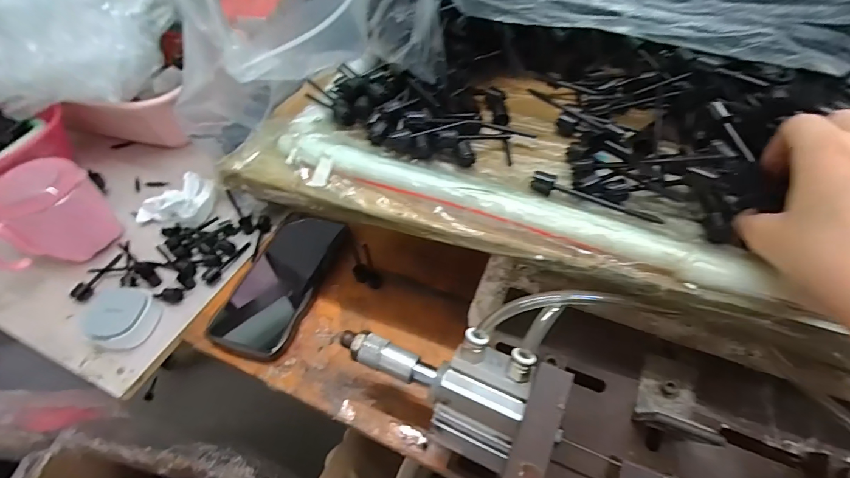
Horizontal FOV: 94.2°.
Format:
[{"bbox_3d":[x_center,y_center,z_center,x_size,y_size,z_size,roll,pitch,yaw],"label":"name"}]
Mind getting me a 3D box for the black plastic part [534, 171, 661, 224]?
[{"bbox_3d":[0.116,-0.029,0.269,0.085,0.013,0.012,19,54,17],"label":"black plastic part"}]

